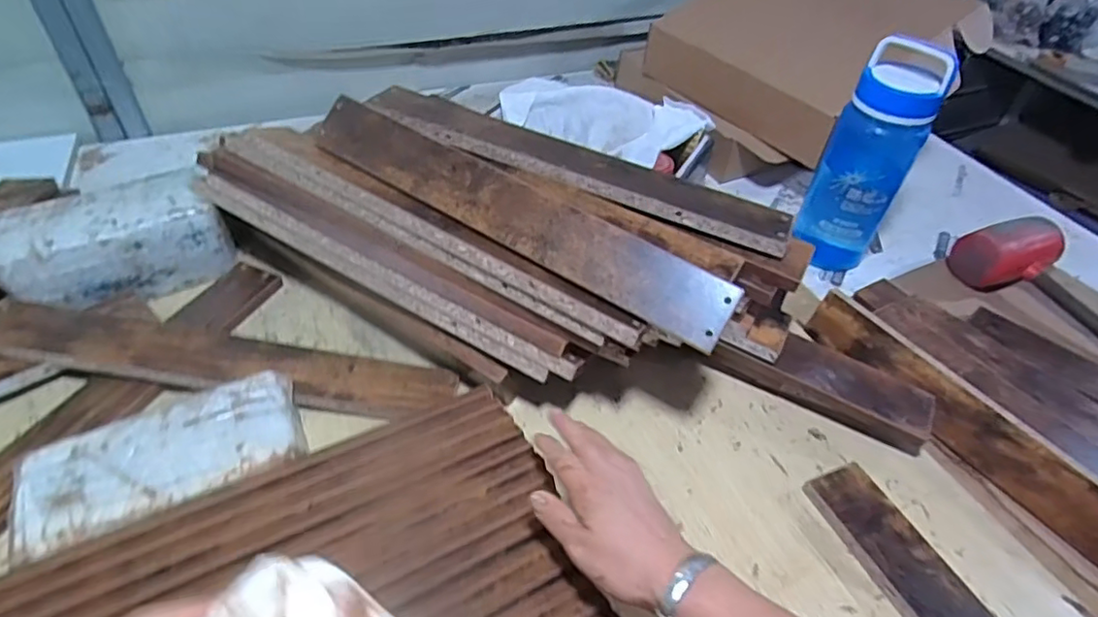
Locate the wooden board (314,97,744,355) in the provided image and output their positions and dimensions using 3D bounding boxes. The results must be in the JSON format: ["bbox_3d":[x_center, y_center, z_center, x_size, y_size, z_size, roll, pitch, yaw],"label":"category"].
[{"bbox_3d":[-0.044,-0.095,0.578,0.456,0.010,0.069,31,85,19],"label":"wooden board"}]

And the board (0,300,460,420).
[{"bbox_3d":[-0.324,0.052,0.612,0.454,0.022,0.067,11,48,-1],"label":"board"}]

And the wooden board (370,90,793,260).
[{"bbox_3d":[0.026,-0.153,0.641,0.449,0.027,0.074,20,48,14],"label":"wooden board"}]

